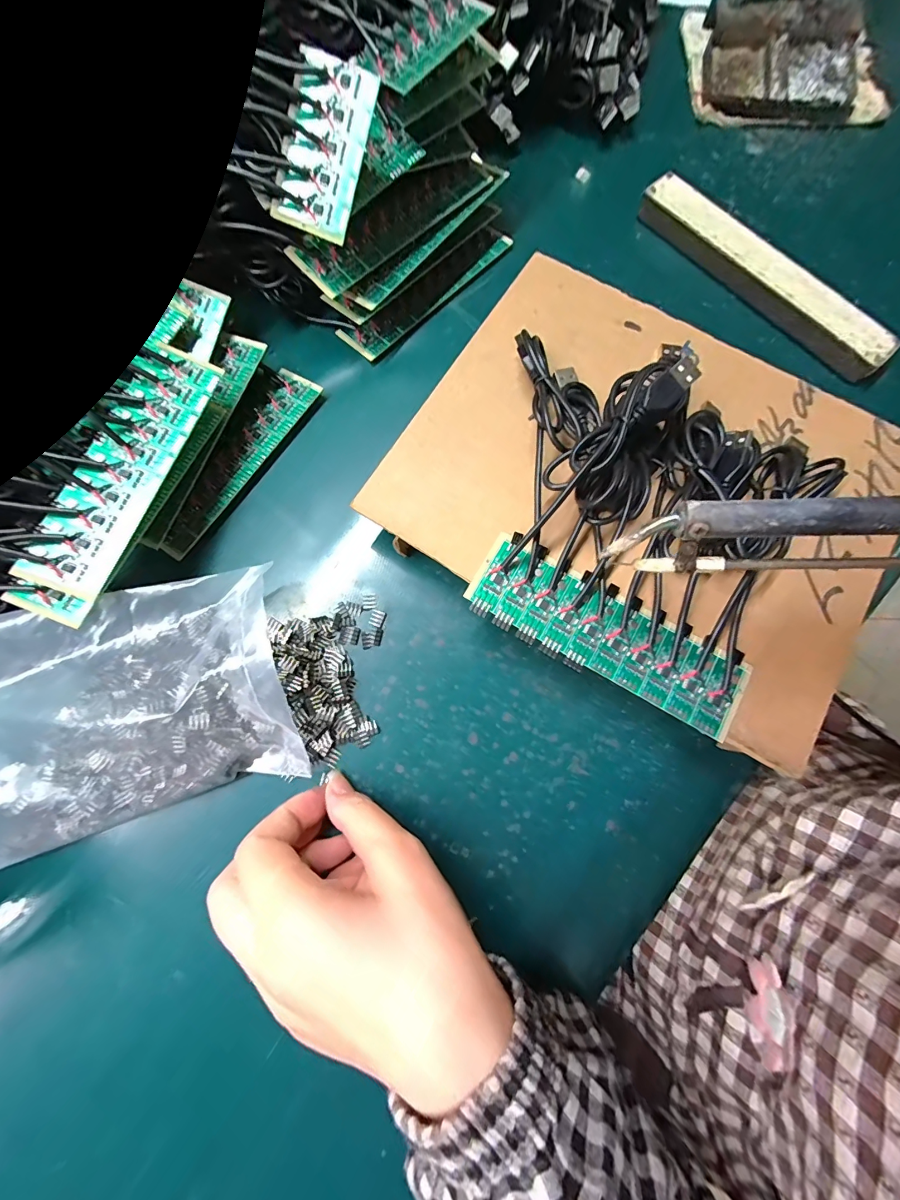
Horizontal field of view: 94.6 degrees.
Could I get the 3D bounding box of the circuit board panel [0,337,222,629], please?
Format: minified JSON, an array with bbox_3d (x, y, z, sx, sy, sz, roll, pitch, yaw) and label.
[{"bbox_3d":[-0.169,-0.064,0.215,0.037,0.016,0.153,21,78,3],"label":"circuit board panel"}]

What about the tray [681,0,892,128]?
[{"bbox_3d":[0.270,-0.429,0.329,0.150,0.031,0.109,7,77,1],"label":"tray"}]

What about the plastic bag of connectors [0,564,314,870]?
[{"bbox_3d":[-0.170,0.056,0.210,0.177,0.045,0.110,-15,78,-5],"label":"plastic bag of connectors"}]

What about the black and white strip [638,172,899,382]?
[{"bbox_3d":[0.215,-0.225,0.289,0.025,0.025,0.194,-42,81,-9],"label":"black and white strip"}]

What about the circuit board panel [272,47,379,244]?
[{"bbox_3d":[-0.065,-0.233,0.215,0.041,0.004,0.071,21,109,-3],"label":"circuit board panel"}]

